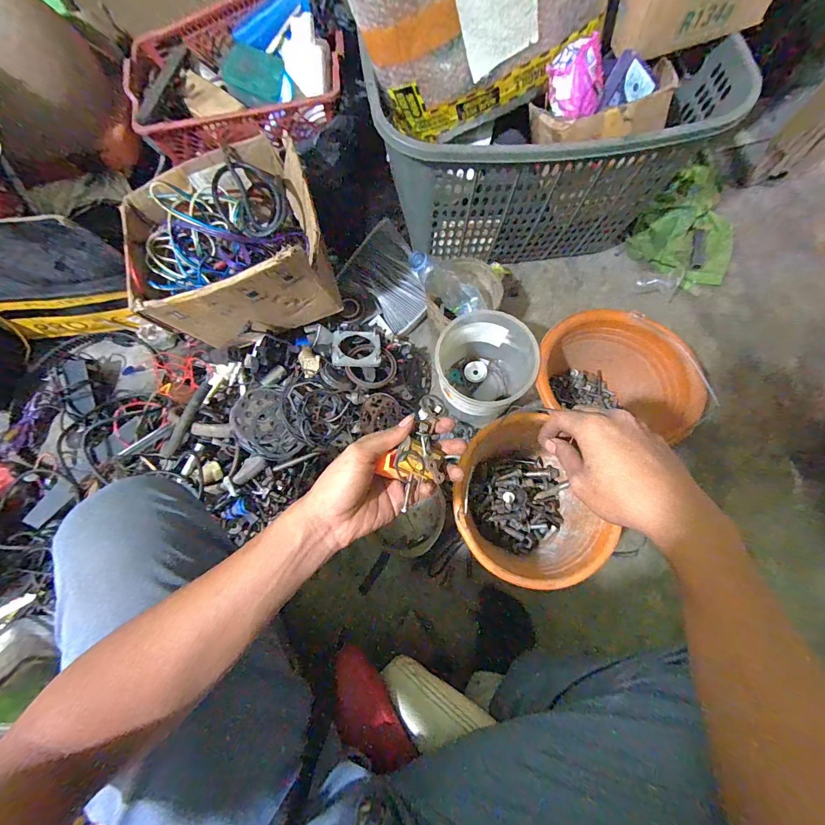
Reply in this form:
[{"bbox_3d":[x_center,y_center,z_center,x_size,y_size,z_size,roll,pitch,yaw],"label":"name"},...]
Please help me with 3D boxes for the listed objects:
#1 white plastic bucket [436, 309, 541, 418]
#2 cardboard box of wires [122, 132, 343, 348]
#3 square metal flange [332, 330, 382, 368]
[{"bbox_3d":[0.128,-0.075,0.698,0.165,0.158,0.173,-1,74,2],"label":"white plastic bucket"},{"bbox_3d":[-0.308,-0.277,0.661,0.293,0.191,0.239,-19,75,-4],"label":"cardboard box of wires"},{"bbox_3d":[-0.106,-0.126,0.712,0.089,0.019,0.092,3,55,-13],"label":"square metal flange"}]

